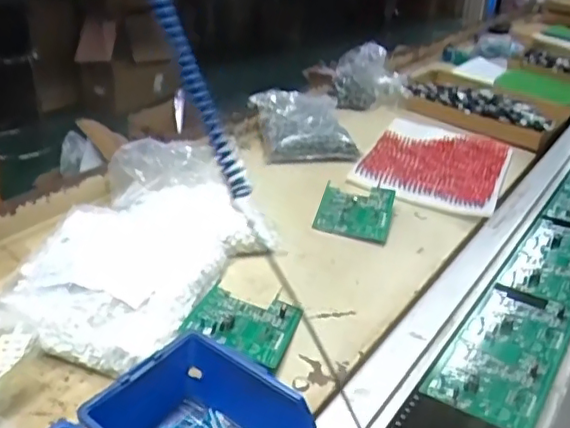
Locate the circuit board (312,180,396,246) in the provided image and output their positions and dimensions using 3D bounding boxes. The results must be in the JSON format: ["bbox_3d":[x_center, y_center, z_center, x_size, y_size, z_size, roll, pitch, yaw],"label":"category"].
[{"bbox_3d":[0.096,-0.010,0.809,0.094,0.014,0.116,12,42,9],"label":"circuit board"}]

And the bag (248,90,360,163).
[{"bbox_3d":[0.033,-0.156,1.036,0.166,0.064,0.193,-4,28,-14],"label":"bag"}]

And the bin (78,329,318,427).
[{"bbox_3d":[-0.059,0.158,0.436,0.136,0.057,0.121,21,32,30],"label":"bin"}]

